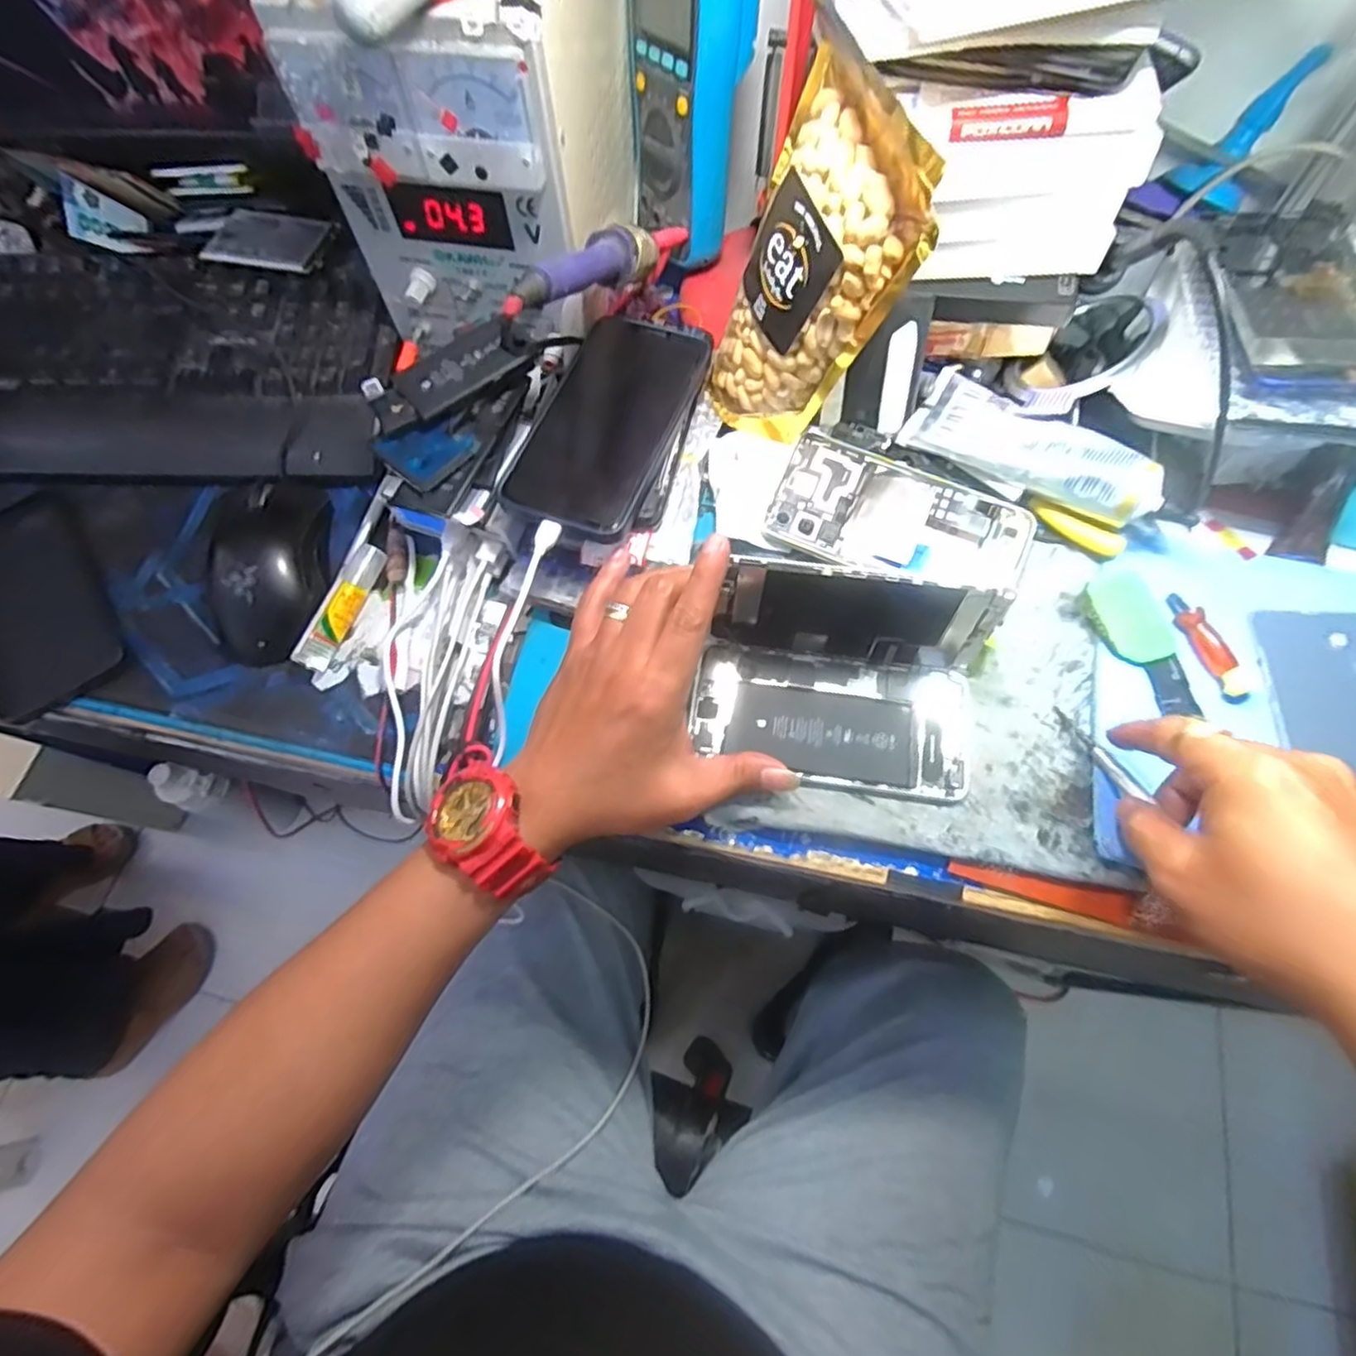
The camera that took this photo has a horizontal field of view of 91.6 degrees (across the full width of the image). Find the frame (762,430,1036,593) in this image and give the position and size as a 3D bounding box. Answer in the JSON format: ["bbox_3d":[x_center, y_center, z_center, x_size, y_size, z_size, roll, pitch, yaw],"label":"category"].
[{"bbox_3d":[0.137,-0.096,0.404,0.152,0.015,0.075,23,83,8],"label":"frame"}]

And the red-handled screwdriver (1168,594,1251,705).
[{"bbox_3d":[0.301,-0.018,0.375,0.017,0.011,0.067,-24,70,-8],"label":"red-handled screwdriver"}]

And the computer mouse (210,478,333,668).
[{"bbox_3d":[-0.258,-0.071,0.416,0.063,0.035,0.120,1,68,2],"label":"computer mouse"}]

